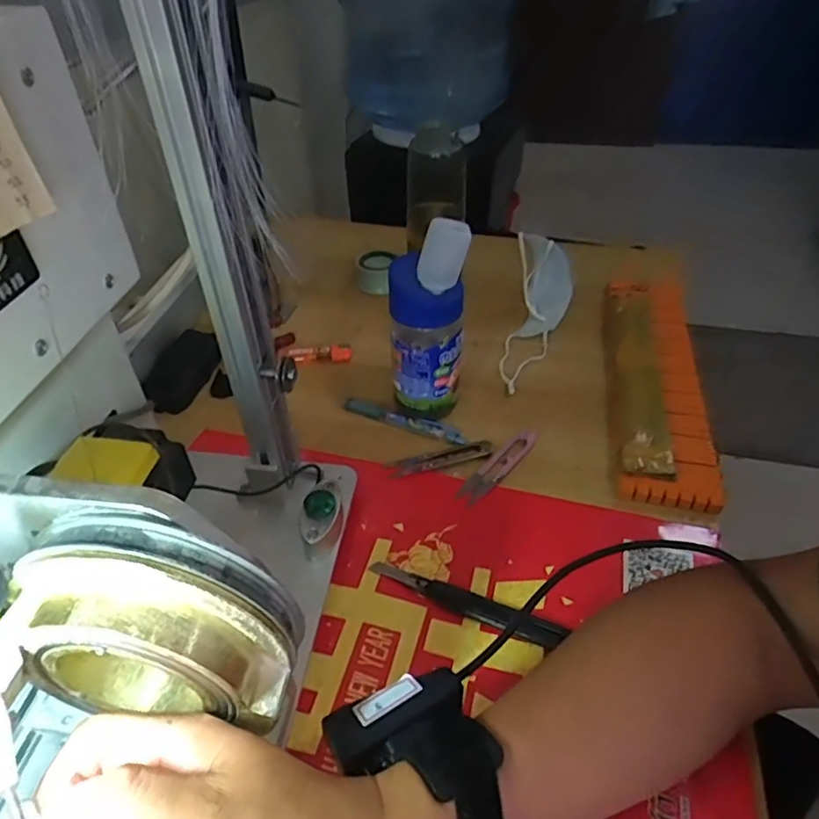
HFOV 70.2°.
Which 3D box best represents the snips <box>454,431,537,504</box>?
[{"bbox_3d":[0.081,0.048,0.517,0.022,0.010,0.098,31,52,32],"label":"snips"}]

